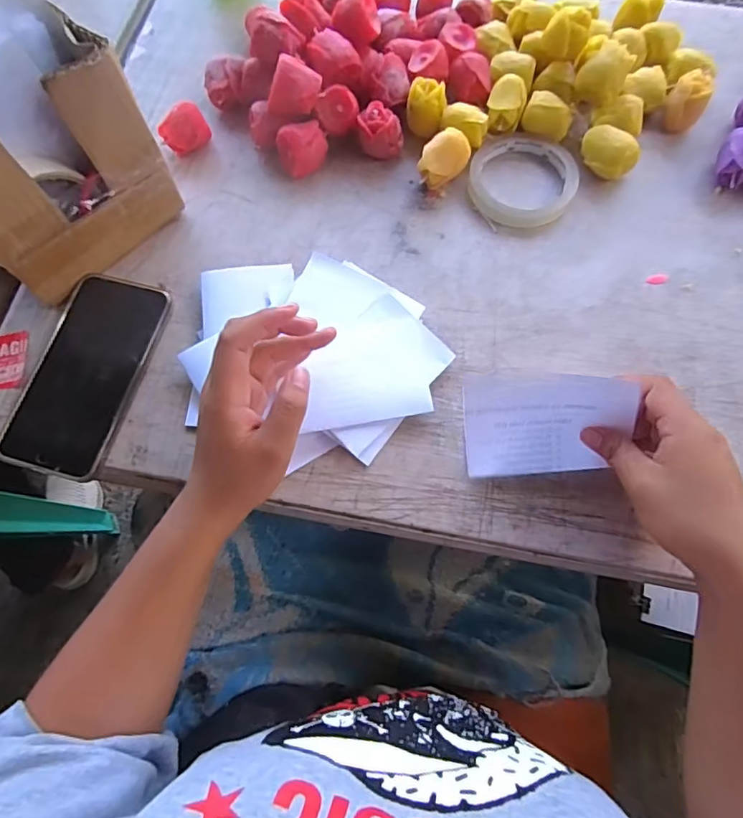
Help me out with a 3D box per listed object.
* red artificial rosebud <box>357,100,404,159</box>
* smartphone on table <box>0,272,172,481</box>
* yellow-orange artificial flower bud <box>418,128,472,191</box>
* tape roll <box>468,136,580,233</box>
[{"bbox_3d":[0.008,-0.239,0.457,0.038,0.042,0.029,4,72,2],"label":"red artificial rosebud"},{"bbox_3d":[-0.216,-0.029,0.399,0.079,0.011,0.157,15,72,5],"label":"smartphone on table"},{"bbox_3d":[0.061,-0.209,0.444,0.034,0.040,0.037,0,72,0],"label":"yellow-orange artificial flower bud"},{"bbox_3d":[0.130,-0.199,0.452,0.090,0.014,0.086,0,72,0],"label":"tape roll"}]

